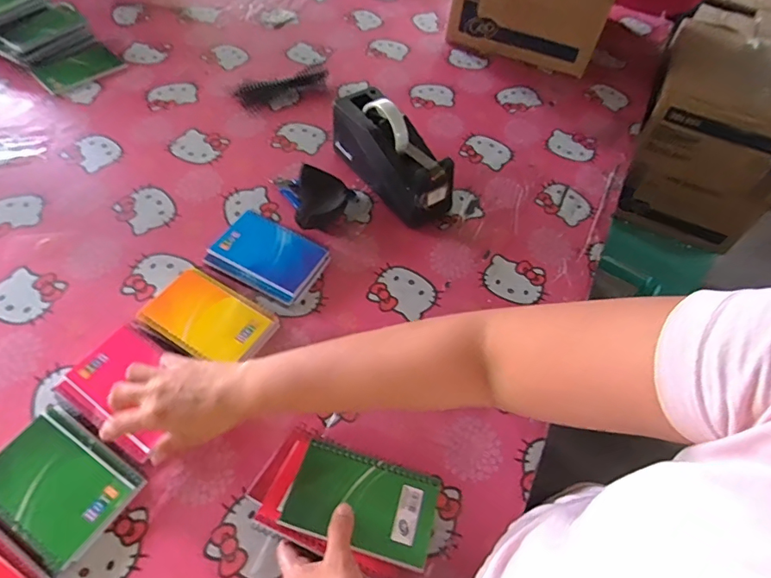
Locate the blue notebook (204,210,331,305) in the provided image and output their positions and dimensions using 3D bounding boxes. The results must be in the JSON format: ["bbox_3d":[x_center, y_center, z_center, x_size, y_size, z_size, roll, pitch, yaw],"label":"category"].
[{"bbox_3d":[-0.149,-0.041,0.626,0.129,0.023,0.092,27,57,13],"label":"blue notebook"}]

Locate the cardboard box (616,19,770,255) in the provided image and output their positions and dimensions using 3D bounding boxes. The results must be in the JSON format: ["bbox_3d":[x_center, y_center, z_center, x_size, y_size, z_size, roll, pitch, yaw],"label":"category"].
[{"bbox_3d":[0.675,-0.320,1.016,0.295,0.308,0.292,23,56,10],"label":"cardboard box"}]

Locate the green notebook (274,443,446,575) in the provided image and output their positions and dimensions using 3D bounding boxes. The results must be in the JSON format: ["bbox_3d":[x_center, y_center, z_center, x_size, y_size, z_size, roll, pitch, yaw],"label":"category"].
[{"bbox_3d":[-0.018,0.196,0.451,0.133,0.017,0.082,17,48,4],"label":"green notebook"}]

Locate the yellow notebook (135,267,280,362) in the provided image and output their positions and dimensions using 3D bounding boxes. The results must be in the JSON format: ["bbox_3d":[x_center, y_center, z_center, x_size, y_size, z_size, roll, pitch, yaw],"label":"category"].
[{"bbox_3d":[-0.202,0.037,0.567,0.139,0.025,0.089,30,58,15],"label":"yellow notebook"}]

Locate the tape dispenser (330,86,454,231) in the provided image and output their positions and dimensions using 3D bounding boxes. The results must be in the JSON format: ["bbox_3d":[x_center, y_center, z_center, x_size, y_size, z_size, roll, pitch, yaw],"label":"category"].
[{"bbox_3d":[0.008,-0.191,0.692,0.080,0.116,0.202,-30,63,-23],"label":"tape dispenser"}]

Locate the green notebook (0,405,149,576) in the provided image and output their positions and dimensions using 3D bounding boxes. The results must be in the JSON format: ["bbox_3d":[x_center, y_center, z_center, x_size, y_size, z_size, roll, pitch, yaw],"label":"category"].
[{"bbox_3d":[-0.310,0.183,0.463,0.133,0.011,0.098,29,58,15],"label":"green notebook"}]

